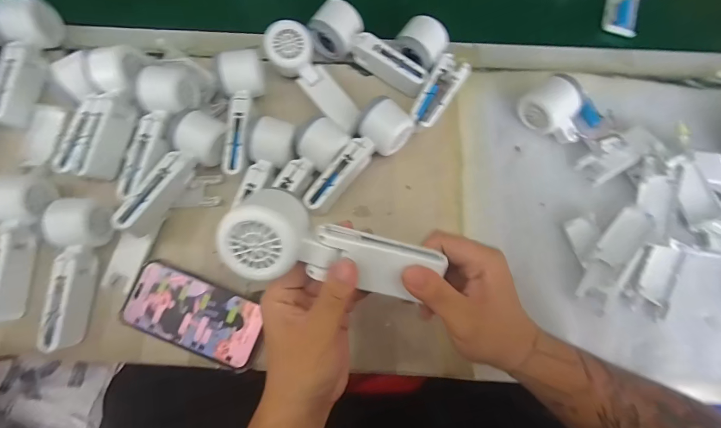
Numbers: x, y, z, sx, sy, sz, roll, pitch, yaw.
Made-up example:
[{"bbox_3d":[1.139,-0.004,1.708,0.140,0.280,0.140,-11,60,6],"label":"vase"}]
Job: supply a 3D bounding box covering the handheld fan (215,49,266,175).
[{"bbox_3d":[-0.151,-0.129,0.436,0.052,0.048,0.162,-5,77,-1],"label":"handheld fan"}]

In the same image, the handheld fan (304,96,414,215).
[{"bbox_3d":[-0.009,-0.071,0.429,0.165,0.047,0.058,-44,80,-9],"label":"handheld fan"}]

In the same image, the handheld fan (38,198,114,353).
[{"bbox_3d":[-0.326,0.064,0.384,0.050,0.047,0.164,2,77,1],"label":"handheld fan"}]

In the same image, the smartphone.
[{"bbox_3d":[-0.192,0.116,0.402,0.161,0.009,0.080,24,78,6],"label":"smartphone"}]

